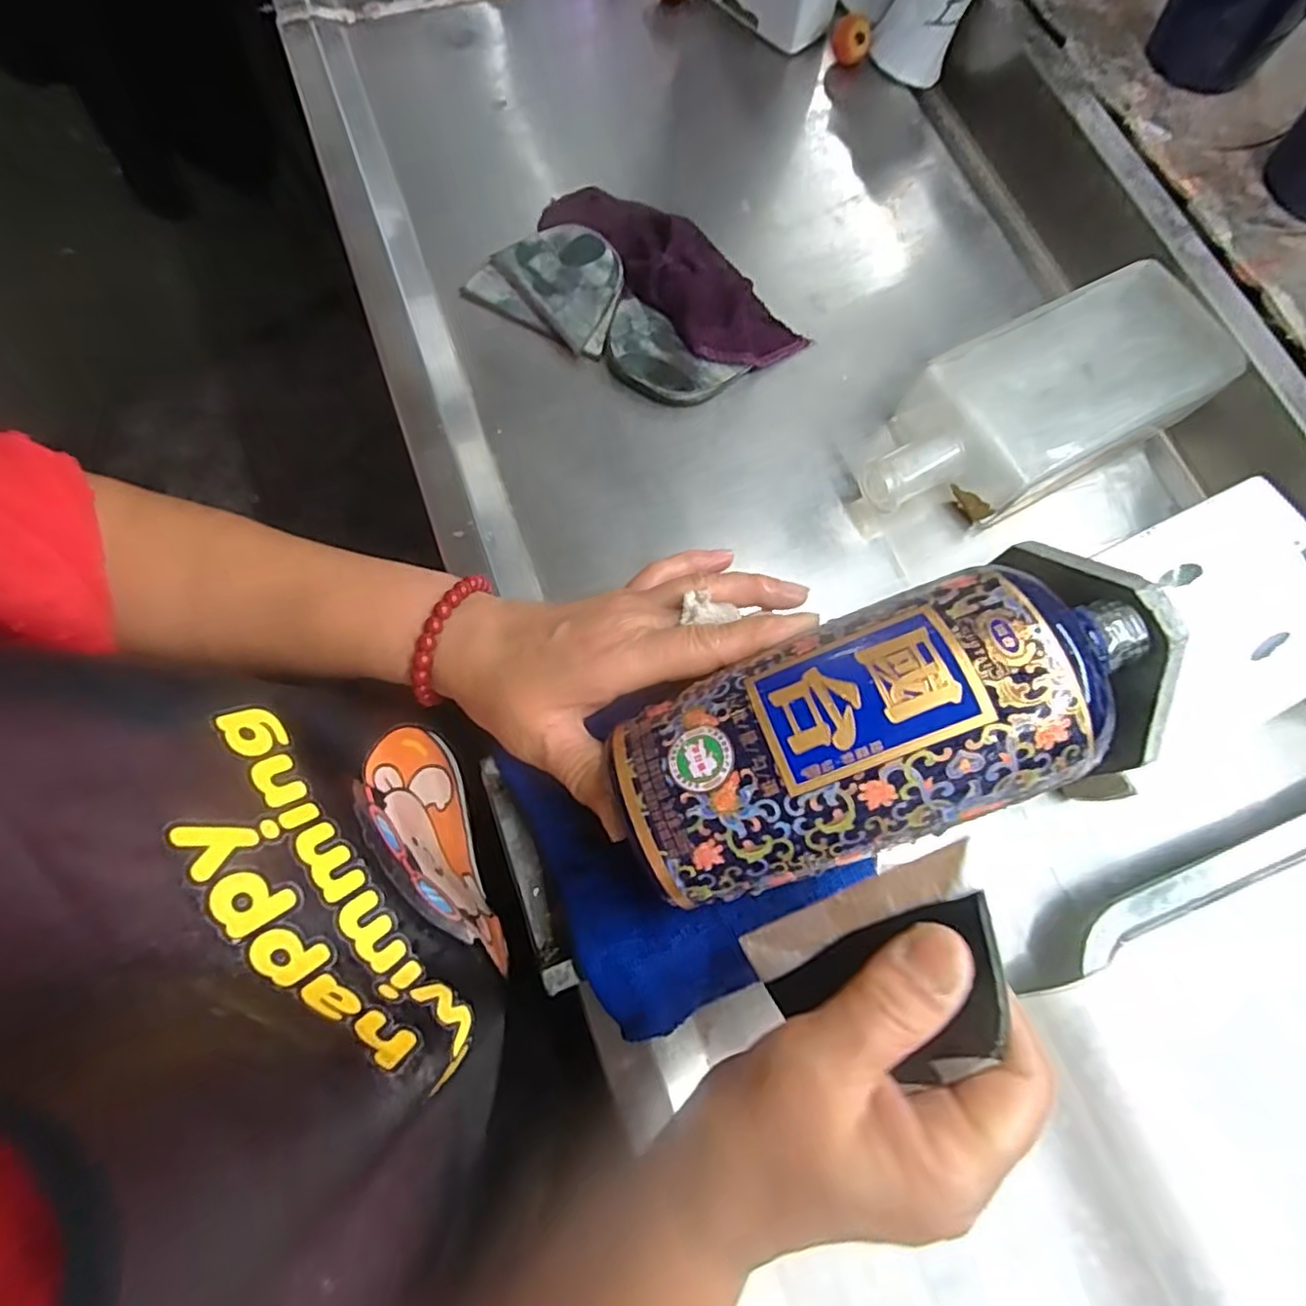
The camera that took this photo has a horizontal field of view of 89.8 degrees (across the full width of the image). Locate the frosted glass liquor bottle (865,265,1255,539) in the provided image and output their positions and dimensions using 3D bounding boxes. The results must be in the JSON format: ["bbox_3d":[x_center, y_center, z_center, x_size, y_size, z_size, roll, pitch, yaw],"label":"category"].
[{"bbox_3d":[0.218,-0.139,0.379,0.223,0.050,0.091,-30,76,-8],"label":"frosted glass liquor bottle"}]

